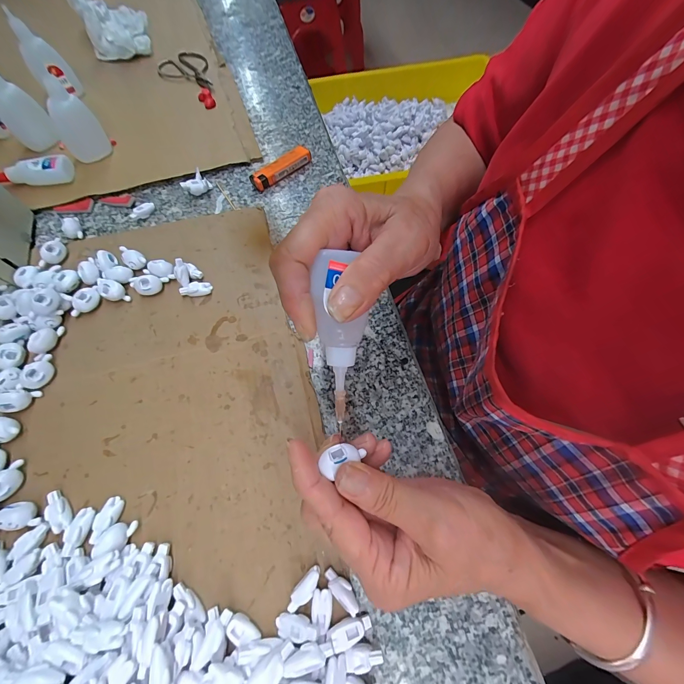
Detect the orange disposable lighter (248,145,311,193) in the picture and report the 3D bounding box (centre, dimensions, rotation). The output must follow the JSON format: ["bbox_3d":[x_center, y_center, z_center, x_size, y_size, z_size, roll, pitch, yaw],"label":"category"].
[{"bbox_3d":[-0.074,-0.213,0.376,0.081,0.015,0.022,-41,72,-17],"label":"orange disposable lighter"}]

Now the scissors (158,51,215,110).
[{"bbox_3d":[-0.230,-0.388,0.451,0.069,0.016,0.146,-16,67,-7],"label":"scissors"}]

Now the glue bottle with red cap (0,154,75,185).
[{"bbox_3d":[-0.357,-0.195,0.355,0.079,0.027,0.022,-14,67,-6],"label":"glue bottle with red cap"}]

